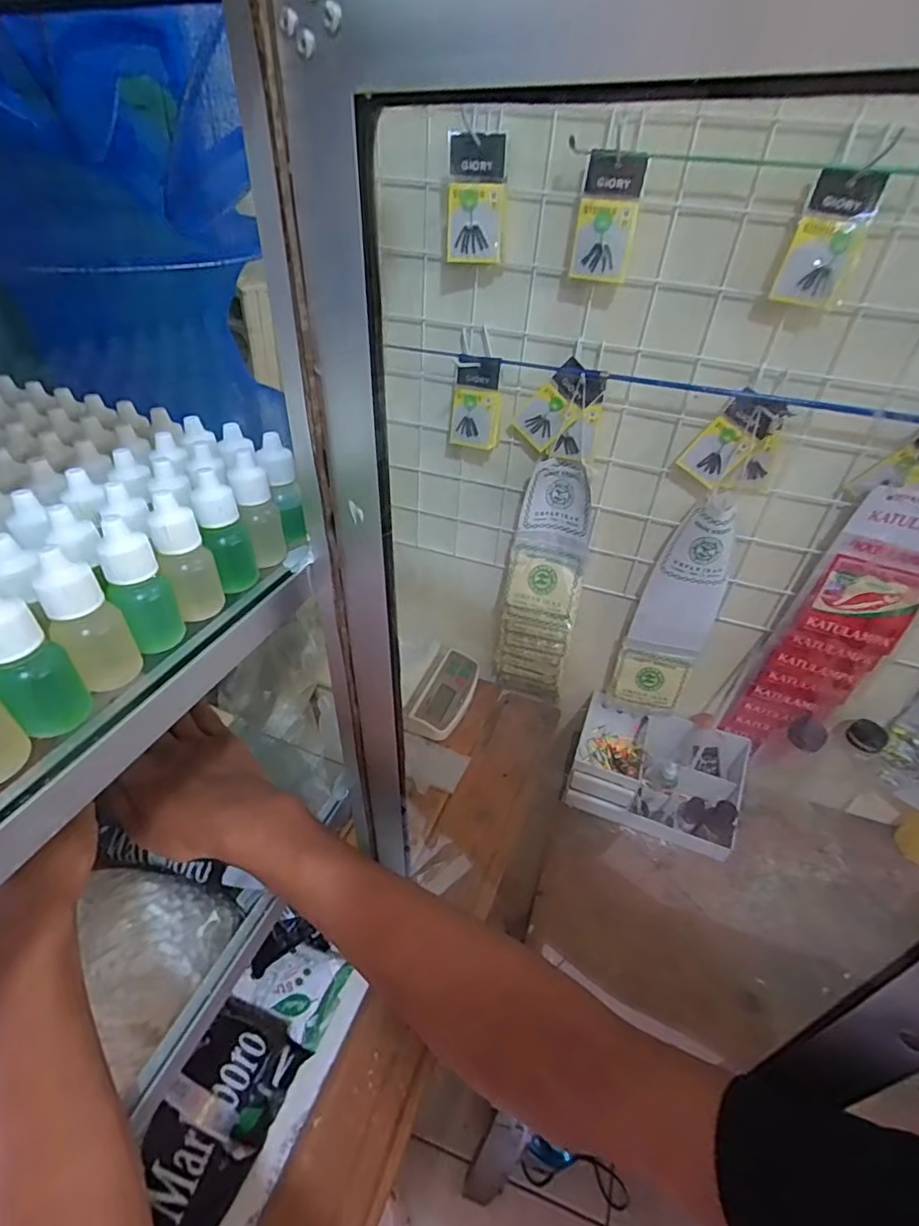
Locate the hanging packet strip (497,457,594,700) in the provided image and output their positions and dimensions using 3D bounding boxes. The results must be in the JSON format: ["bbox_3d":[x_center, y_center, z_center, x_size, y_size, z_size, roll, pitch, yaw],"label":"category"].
[{"bbox_3d":[0.110,-0.021,0.745,0.097,0.363,0.048,11,39,7],"label":"hanging packet strip"}]

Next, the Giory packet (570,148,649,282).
[{"bbox_3d":[0.131,-0.351,0.492,0.055,0.091,0.023,10,39,6],"label":"Giory packet"}]

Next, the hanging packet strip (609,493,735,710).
[{"bbox_3d":[0.277,0.004,0.704,0.096,0.311,0.034,12,39,9],"label":"hanging packet strip"}]

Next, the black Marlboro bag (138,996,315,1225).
[{"bbox_3d":[-0.182,0.369,0.410,0.075,0.060,0.134,18,40,16],"label":"black Marlboro bag"}]

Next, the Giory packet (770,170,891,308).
[{"bbox_3d":[0.304,-0.307,0.458,0.053,0.090,0.020,30,45,28],"label":"Giory packet"}]

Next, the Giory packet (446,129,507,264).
[{"bbox_3d":[0.017,-0.376,0.505,0.055,0.093,0.012,0,39,-6],"label":"Giory packet"}]

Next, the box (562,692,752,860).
[{"bbox_3d":[0.282,0.225,0.788,0.228,0.113,0.146,18,40,16],"label":"box"}]

